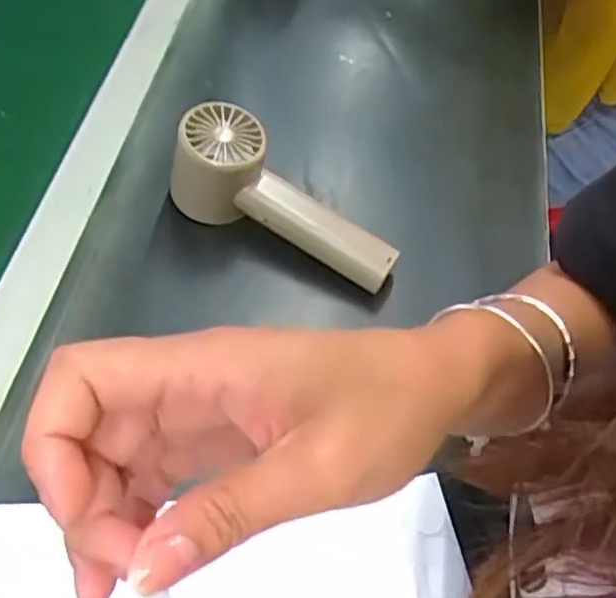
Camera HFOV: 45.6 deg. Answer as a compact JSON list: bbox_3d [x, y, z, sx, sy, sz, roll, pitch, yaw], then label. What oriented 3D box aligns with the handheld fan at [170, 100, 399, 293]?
[{"bbox_3d":[-0.016,-0.061,0.482,0.161,0.058,0.054,33,56,-4],"label":"handheld fan"}]

